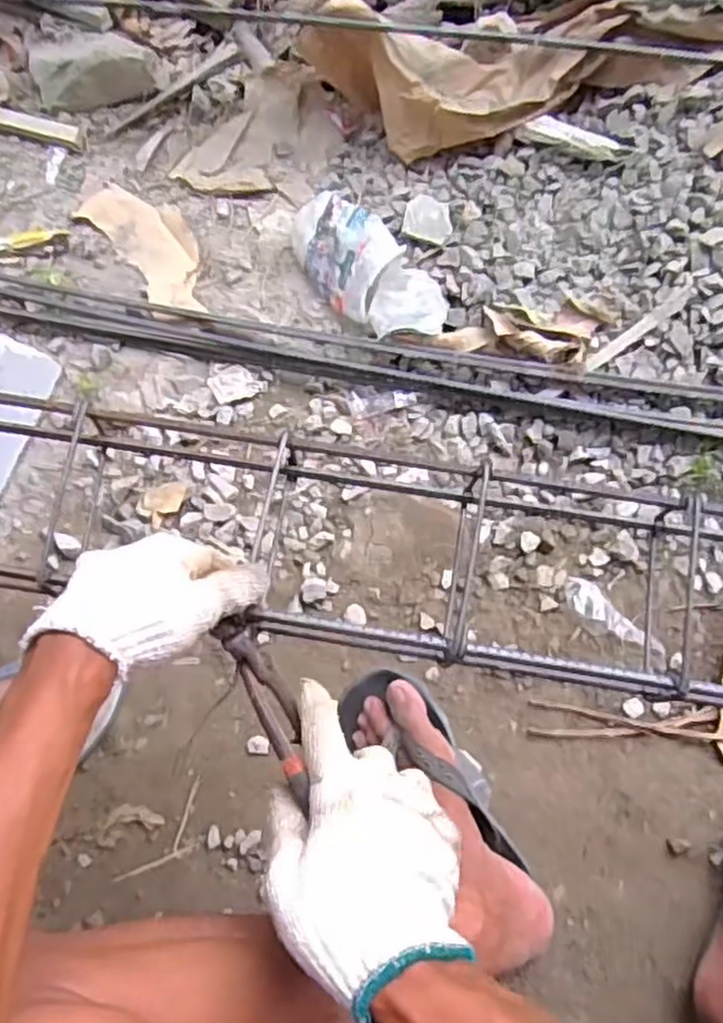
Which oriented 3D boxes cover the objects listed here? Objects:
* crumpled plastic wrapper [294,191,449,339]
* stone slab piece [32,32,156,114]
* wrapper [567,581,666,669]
[{"bbox_3d":[0.007,-0.282,0.843,0.098,0.070,0.224,-39,74,-12],"label":"crumpled plastic wrapper"},{"bbox_3d":[-0.352,-0.573,0.957,0.165,0.039,0.083,2,70,2],"label":"stone slab piece"},{"bbox_3d":[0.258,0.117,0.756,0.121,0.012,0.038,40,76,14],"label":"wrapper"}]

